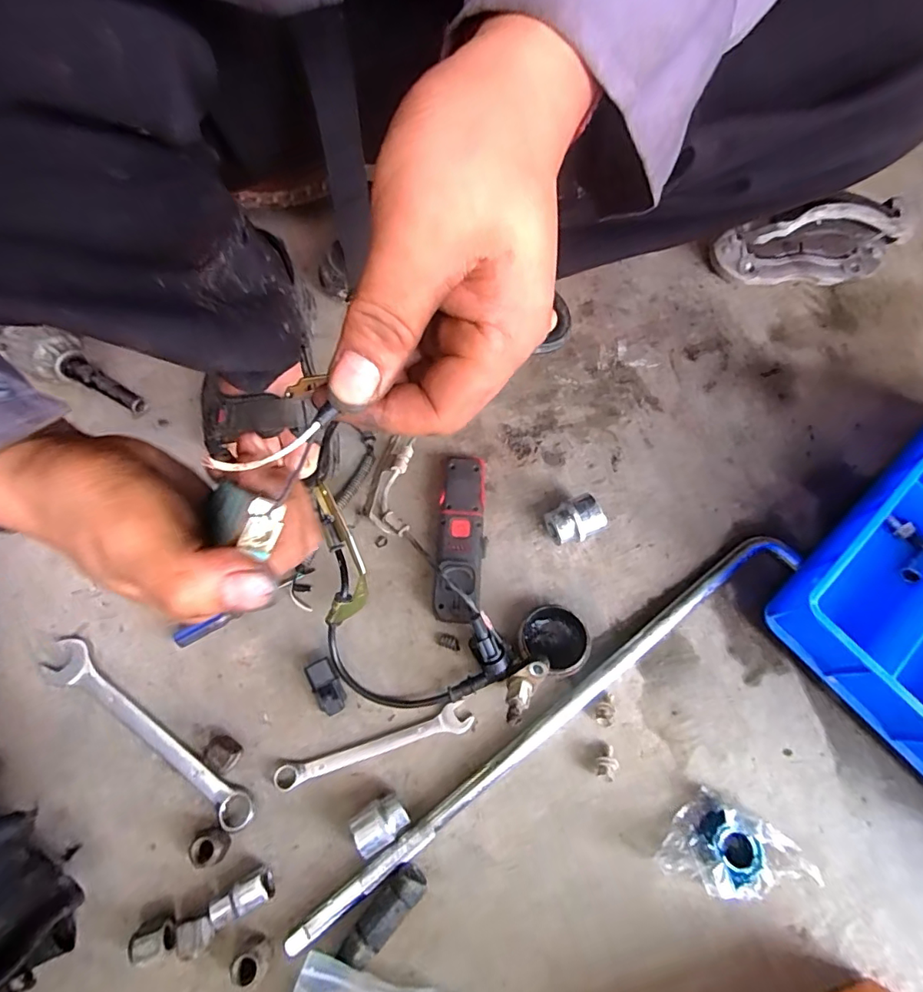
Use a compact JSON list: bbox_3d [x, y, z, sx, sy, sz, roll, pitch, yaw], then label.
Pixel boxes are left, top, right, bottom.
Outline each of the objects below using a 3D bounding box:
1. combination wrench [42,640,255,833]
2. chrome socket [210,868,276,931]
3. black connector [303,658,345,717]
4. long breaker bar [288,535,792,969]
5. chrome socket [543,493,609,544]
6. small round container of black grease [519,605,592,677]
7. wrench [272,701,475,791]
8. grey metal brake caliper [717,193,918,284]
[{"bbox_3d":[-0.245,0.184,0.390,0.211,0.006,0.031,34,71,12],"label":"combination wrench"},{"bbox_3d":[-0.152,0.278,0.350,0.039,0.024,0.019,-27,71,-12],"label":"chrome socket"},{"bbox_3d":[-0.109,0.152,0.403,0.021,0.019,0.042,-26,71,-11],"label":"black connector"},{"bbox_3d":[0.084,0.169,0.406,0.491,0.019,0.036,-32,72,-13],"label":"long breaker bar"},{"bbox_3d":[0.102,0.024,0.461,0.046,0.041,0.035,-20,70,-9],"label":"chrome socket"},{"bbox_3d":[0.078,0.120,0.421,0.051,0.031,0.056,0,68,-1],"label":"small round container of black grease"},{"bbox_3d":[-0.066,0.197,0.396,0.153,0.012,0.023,-17,69,-8],"label":"wrench"},{"bbox_3d":[0.395,-0.287,0.567,0.183,0.087,0.051,3,68,0],"label":"grey metal brake caliper"}]

